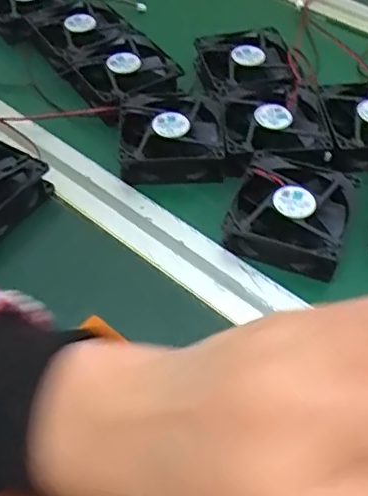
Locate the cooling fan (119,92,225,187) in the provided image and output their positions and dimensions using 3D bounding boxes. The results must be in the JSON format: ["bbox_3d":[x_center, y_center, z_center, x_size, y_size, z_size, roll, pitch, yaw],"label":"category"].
[{"bbox_3d":[-0.010,-0.093,0.457,0.079,0.024,0.092,-2,50,-3],"label":"cooling fan"}]

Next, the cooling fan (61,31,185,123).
[{"bbox_3d":[-0.052,-0.150,0.506,0.084,0.031,0.093,-24,54,-20],"label":"cooling fan"}]

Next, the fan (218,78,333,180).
[{"bbox_3d":[0.068,-0.094,0.456,0.086,0.024,0.081,-8,50,-8],"label":"fan"}]

